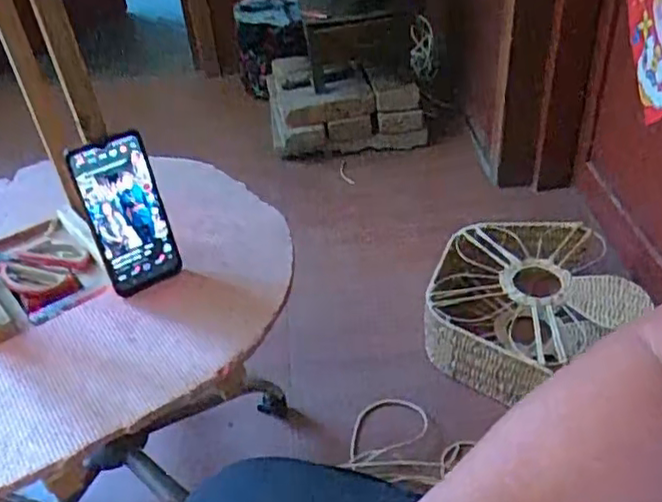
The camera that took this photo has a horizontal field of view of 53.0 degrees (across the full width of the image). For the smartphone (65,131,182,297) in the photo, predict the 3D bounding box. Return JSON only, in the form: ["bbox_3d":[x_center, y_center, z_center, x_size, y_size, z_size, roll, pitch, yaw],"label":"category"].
[{"bbox_3d":[-0.201,-0.034,0.656,0.072,0.162,0.011,-24,34,-22],"label":"smartphone"}]

